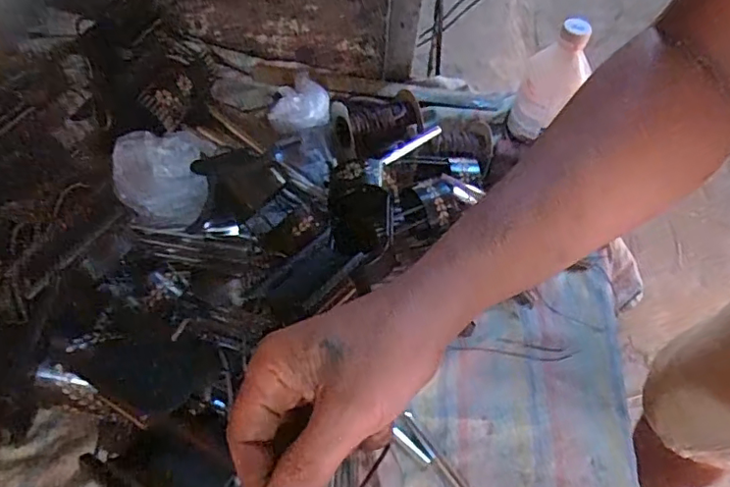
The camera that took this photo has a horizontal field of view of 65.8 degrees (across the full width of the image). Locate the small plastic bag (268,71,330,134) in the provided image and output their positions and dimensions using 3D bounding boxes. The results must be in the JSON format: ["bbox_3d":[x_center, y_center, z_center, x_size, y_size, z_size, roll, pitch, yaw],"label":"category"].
[{"bbox_3d":[-0.073,-0.161,0.637,0.068,0.038,0.075,-3,53,-4],"label":"small plastic bag"}]

